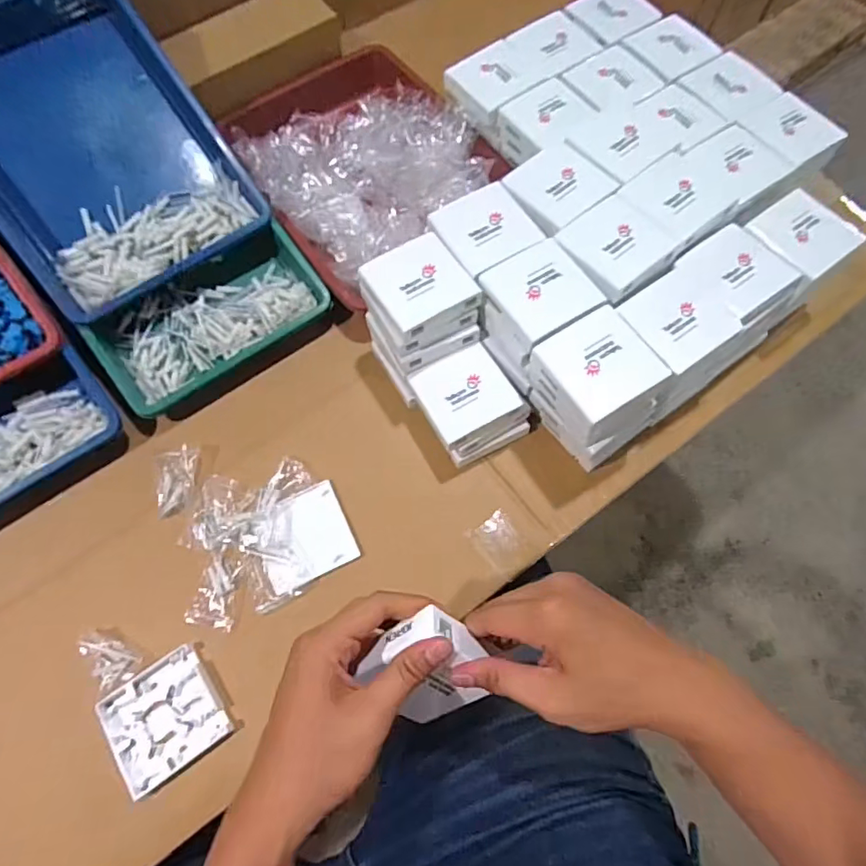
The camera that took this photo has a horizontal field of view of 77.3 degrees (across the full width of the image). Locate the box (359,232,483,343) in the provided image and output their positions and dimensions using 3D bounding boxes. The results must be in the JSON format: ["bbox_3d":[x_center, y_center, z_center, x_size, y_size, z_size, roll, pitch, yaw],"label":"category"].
[{"bbox_3d":[-0.014,-0.138,0.509,0.086,0.021,0.086,-31,71,-12],"label":"box"}]

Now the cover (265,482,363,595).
[{"bbox_3d":[-0.125,0.101,0.529,0.087,0.007,0.084,-25,70,-10],"label":"cover"}]

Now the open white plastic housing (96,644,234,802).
[{"bbox_3d":[-0.231,0.245,0.465,0.088,0.012,0.088,-33,71,-13],"label":"open white plastic housing"}]

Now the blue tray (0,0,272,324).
[{"bbox_3d":[-0.371,-0.310,0.581,0.243,0.054,0.334,-36,97,-12],"label":"blue tray"}]

